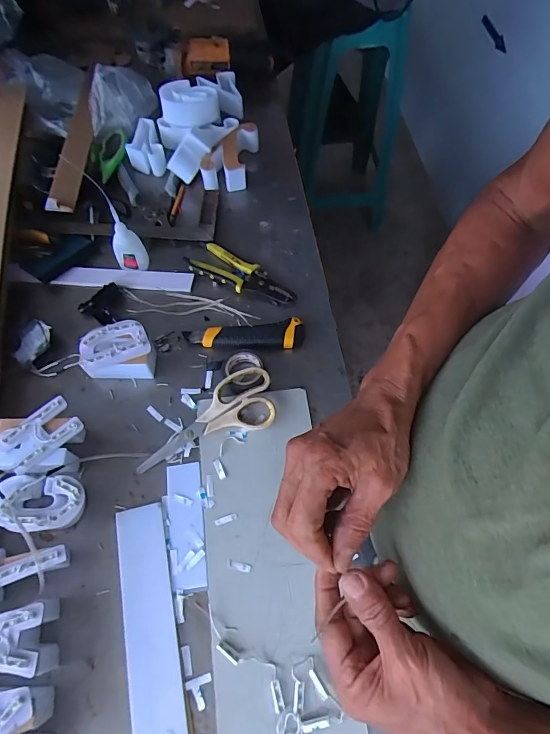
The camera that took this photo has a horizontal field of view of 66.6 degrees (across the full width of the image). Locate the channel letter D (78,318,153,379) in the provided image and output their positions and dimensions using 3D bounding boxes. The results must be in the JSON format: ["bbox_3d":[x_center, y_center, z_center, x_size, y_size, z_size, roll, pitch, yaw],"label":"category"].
[{"bbox_3d":[-0.199,-0.020,0.542,0.085,0.051,0.059,-4,64,-4],"label":"channel letter D"}]

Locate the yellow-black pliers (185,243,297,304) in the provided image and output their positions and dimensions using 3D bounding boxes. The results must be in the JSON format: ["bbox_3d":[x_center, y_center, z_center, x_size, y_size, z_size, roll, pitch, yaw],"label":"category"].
[{"bbox_3d":[-0.047,-0.135,0.614,0.162,0.022,0.055,26,66,10],"label":"yellow-black pliers"}]

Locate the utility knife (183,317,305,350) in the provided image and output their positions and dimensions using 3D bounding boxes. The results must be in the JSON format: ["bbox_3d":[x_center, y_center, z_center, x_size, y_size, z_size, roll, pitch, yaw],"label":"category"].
[{"bbox_3d":[-0.042,-0.044,0.572,0.159,0.021,0.037,-1,64,-3],"label":"utility knife"}]

